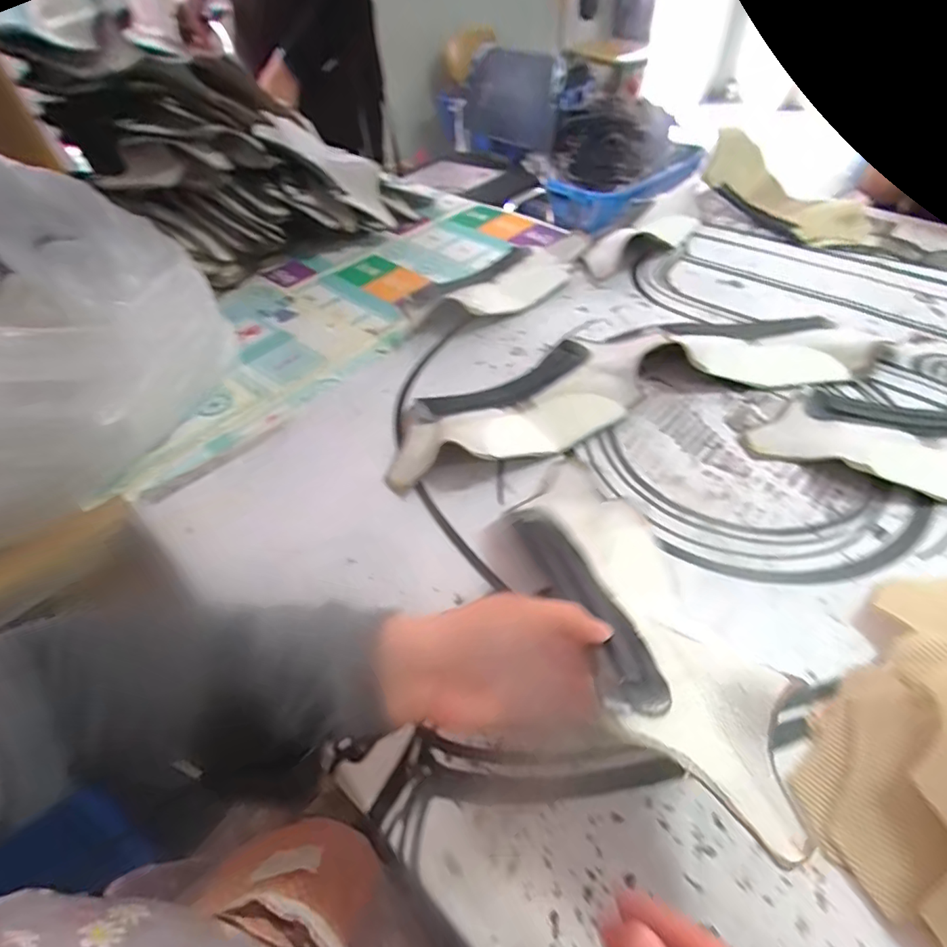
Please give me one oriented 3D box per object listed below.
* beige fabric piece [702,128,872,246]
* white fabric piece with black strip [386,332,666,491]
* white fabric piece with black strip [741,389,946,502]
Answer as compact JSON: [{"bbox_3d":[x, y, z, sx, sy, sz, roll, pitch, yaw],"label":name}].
[{"bbox_3d":[0.531,-0.478,0.897,0.129,0.076,0.300,-38,72,-26],"label":"beige fabric piece"},{"bbox_3d":[0.059,-0.080,0.591,0.347,0.041,0.142,-26,52,-18],"label":"white fabric piece with black strip"},{"bbox_3d":[0.466,-0.028,0.533,0.342,0.027,0.138,5,49,8],"label":"white fabric piece with black strip"}]

